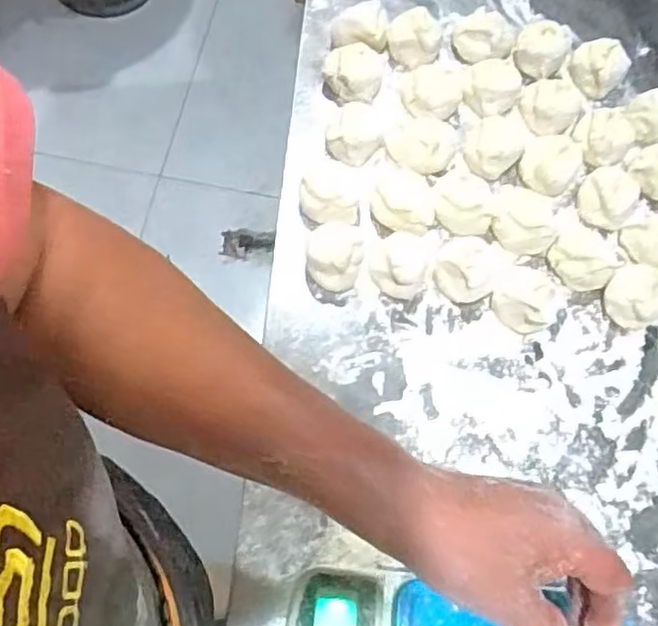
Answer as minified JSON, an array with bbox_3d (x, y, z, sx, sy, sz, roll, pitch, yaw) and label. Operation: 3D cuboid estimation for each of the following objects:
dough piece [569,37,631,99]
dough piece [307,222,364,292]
[{"bbox_3d":[0.244,-0.222,0.598,0.041,0.029,0.048,-13,70,-6],"label":"dough piece"},{"bbox_3d":[0.004,-0.043,0.507,0.041,0.034,0.045,3,67,-3],"label":"dough piece"}]

